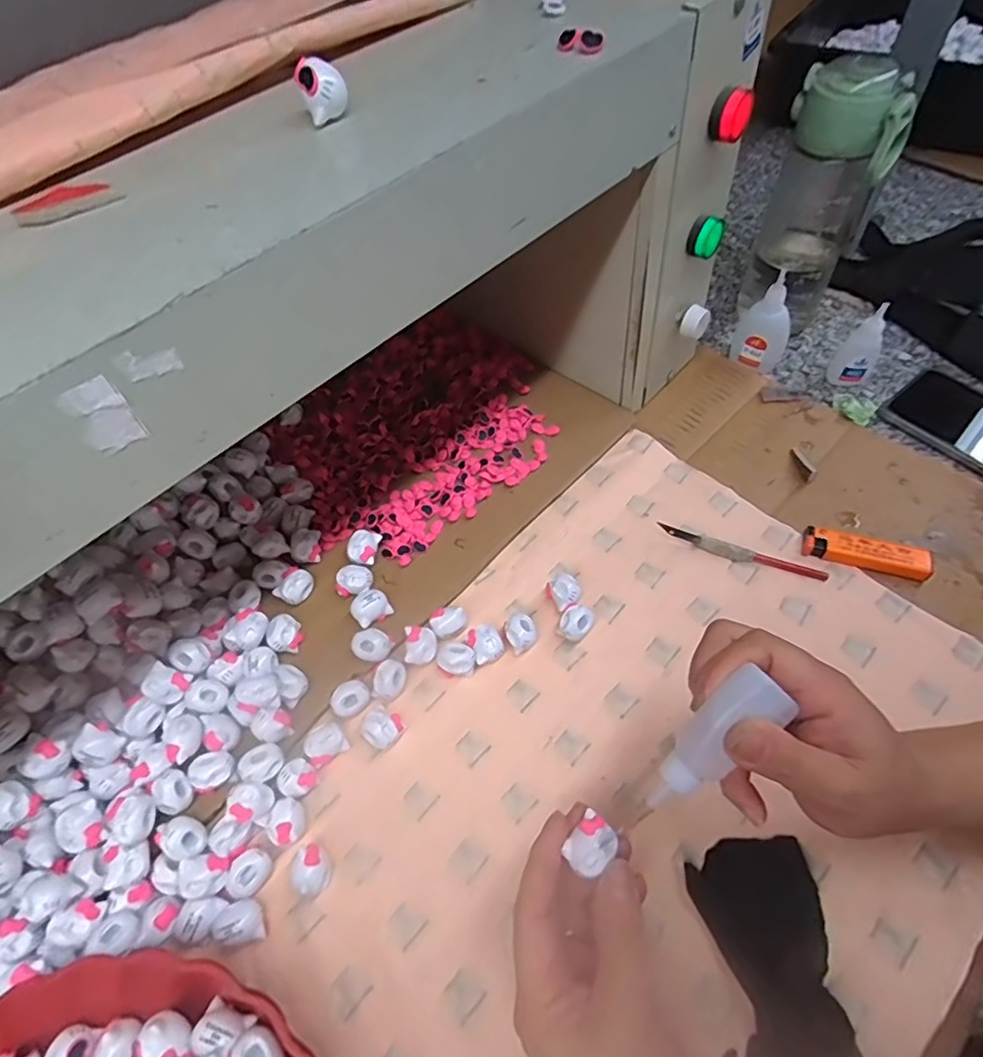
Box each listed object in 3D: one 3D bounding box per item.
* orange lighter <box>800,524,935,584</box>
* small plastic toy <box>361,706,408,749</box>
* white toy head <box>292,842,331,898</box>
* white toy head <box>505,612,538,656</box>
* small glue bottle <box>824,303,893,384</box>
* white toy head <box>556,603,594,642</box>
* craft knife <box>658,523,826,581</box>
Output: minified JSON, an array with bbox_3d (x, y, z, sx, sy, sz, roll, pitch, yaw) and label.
[{"bbox_3d":[0.269,0.019,0.421,0.080,0.018,0.023,14,59,16],"label":"orange lighter"},{"bbox_3d":[-0.069,0.126,0.370,0.025,0.019,0.023,-3,56,5],"label":"small plastic toy"},{"bbox_3d":[-0.101,0.194,0.331,0.018,0.020,0.025,-14,56,-3],"label":"white toy head"},{"bbox_3d":[0.021,0.073,0.408,0.021,0.017,0.025,-11,55,-1],"label":"white toy head"},{"bbox_3d":[0.319,-0.154,0.503,0.032,0.082,0.016,32,65,25],"label":"small glue bottle"},{"bbox_3d":[0.058,0.068,0.410,0.021,0.020,0.025,33,66,25],"label":"white toy head"},{"bbox_3d":[0.184,0.018,0.432,0.118,0.006,0.012,17,60,17],"label":"craft knife"}]

